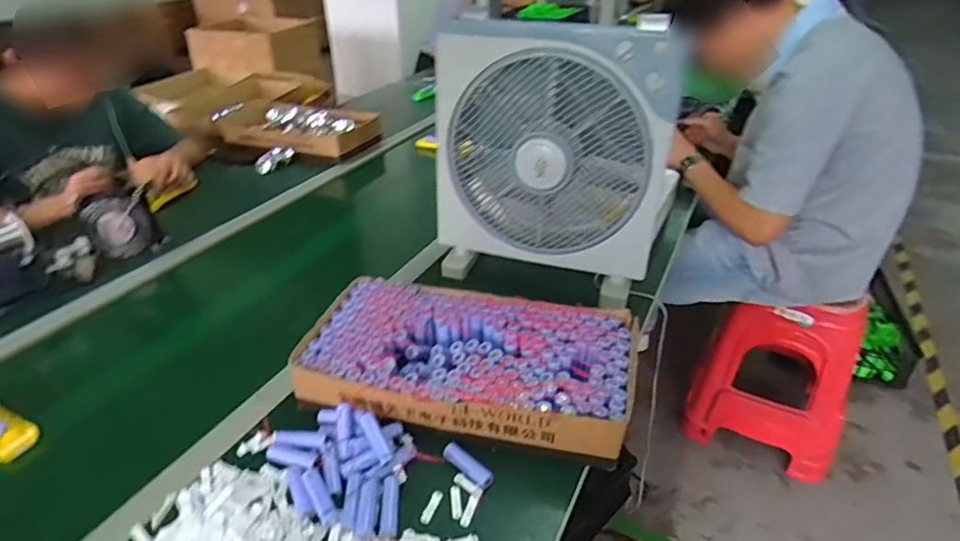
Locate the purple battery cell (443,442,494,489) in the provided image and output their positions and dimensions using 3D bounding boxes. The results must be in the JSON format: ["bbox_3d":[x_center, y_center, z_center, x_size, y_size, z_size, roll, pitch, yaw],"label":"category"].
[{"bbox_3d":[-0.014,0.229,0.649,0.068,0.016,0.021,26,40,35],"label":"purple battery cell"}]

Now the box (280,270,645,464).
[{"bbox_3d":[-0.015,0.121,0.751,0.427,0.068,0.224,7,32,11],"label":"box"}]

